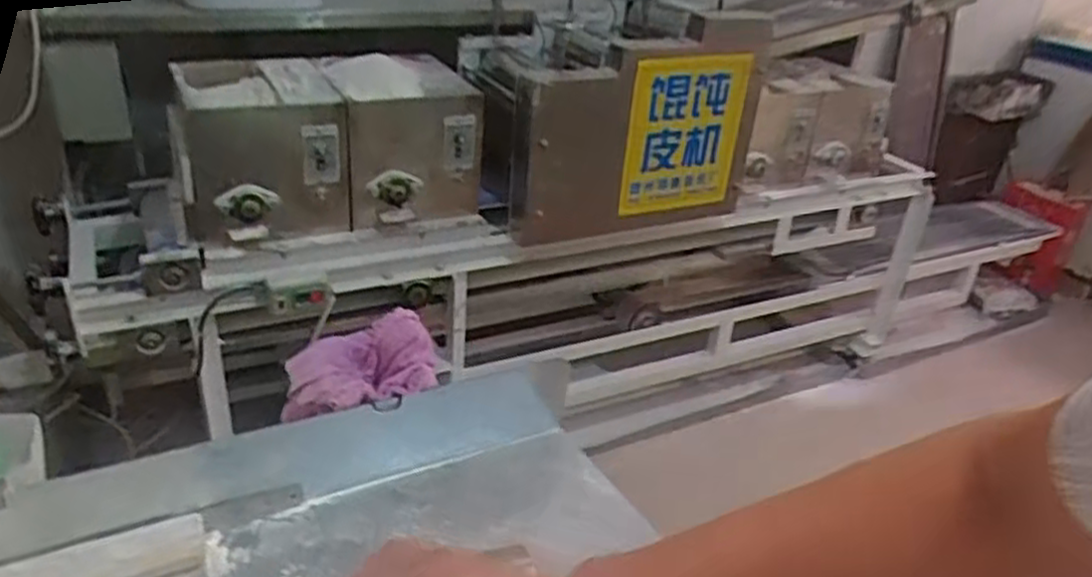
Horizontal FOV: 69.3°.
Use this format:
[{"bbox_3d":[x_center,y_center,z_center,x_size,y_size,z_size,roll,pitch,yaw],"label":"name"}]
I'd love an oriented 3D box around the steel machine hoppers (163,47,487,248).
[{"bbox_3d":[-0.375,-0.262,1.391,0.488,0.243,0.293,-5,31,-20],"label":"steel machine hoppers"}]

